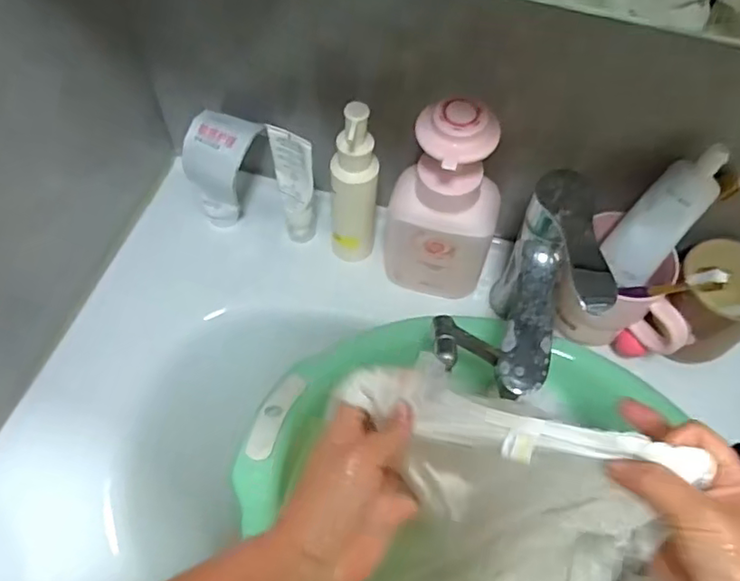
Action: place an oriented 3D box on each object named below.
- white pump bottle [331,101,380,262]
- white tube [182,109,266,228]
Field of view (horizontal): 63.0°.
[{"bbox_3d":[-0.014,-0.087,0.531,0.041,0.178,0.035,0,59,-3],"label":"white pump bottle"},{"bbox_3d":[-0.145,-0.112,0.590,0.059,0.113,0.049,26,42,12],"label":"white tube"}]

